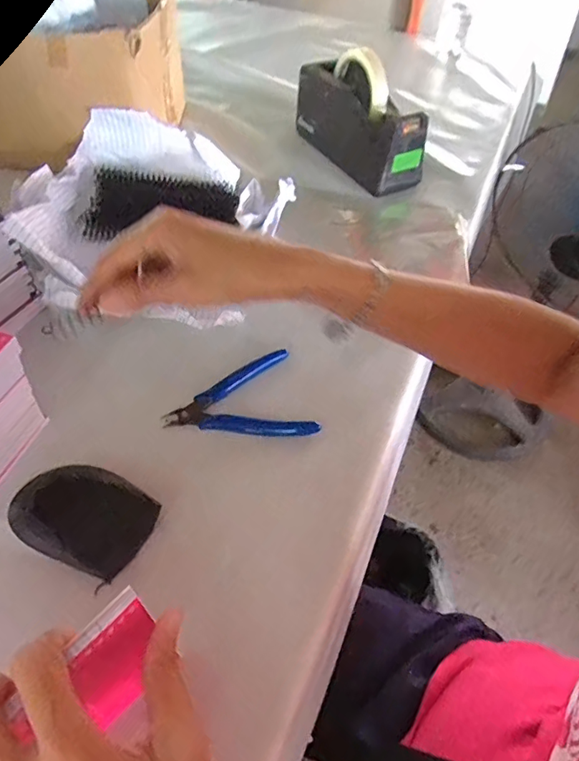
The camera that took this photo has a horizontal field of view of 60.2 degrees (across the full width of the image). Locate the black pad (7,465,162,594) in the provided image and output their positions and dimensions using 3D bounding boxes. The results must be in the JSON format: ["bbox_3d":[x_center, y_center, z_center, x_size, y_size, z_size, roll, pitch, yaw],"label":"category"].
[{"bbox_3d":[-0.134,0.089,0.328,0.079,0.038,0.062,25,54,15],"label":"black pad"}]

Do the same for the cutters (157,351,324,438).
[{"bbox_3d":[-0.037,0.008,0.416,0.117,0.008,0.082,3,51,-2],"label":"cutters"}]

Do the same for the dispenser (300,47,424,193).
[{"bbox_3d":[0.086,-0.333,0.637,0.056,0.118,0.199,-29,59,-24],"label":"dispenser"}]

